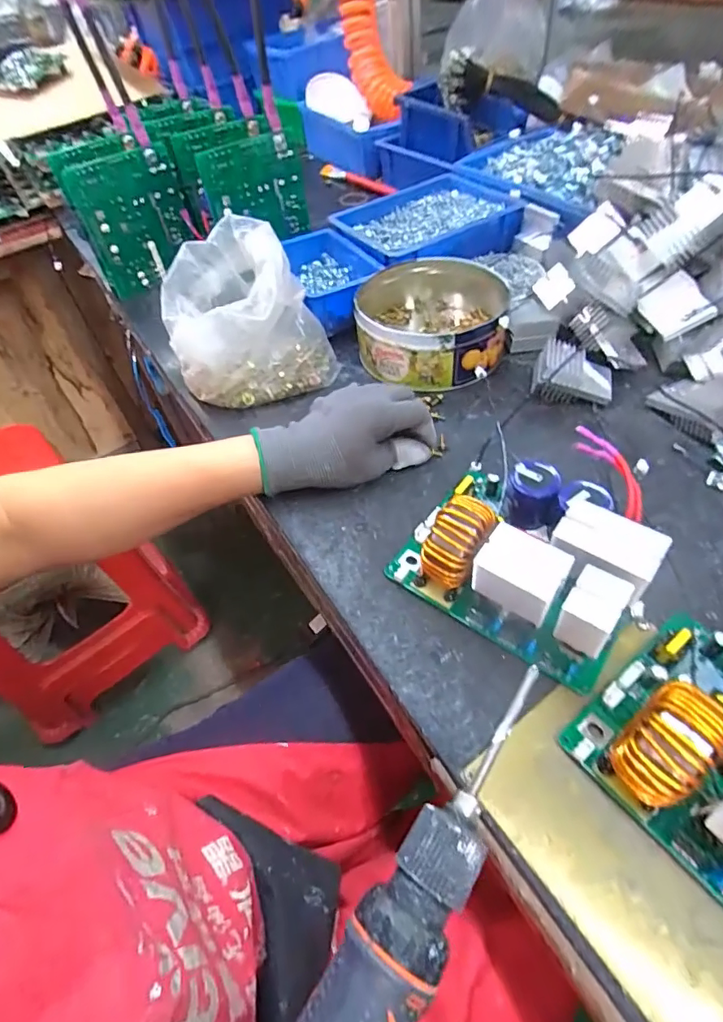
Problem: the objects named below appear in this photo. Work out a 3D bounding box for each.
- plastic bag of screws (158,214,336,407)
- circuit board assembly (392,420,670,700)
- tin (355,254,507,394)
[{"bbox_3d":[-0.116,-0.192,0.501,0.148,0.115,0.138,-20,52,-10],"label":"plastic bag of screws"},{"bbox_3d":[0.111,0.016,0.334,0.145,0.075,0.126,29,59,27],"label":"circuit board assembly"},{"bbox_3d":[0.075,-0.197,0.521,0.140,0.059,0.158,7,52,12],"label":"tin"}]

